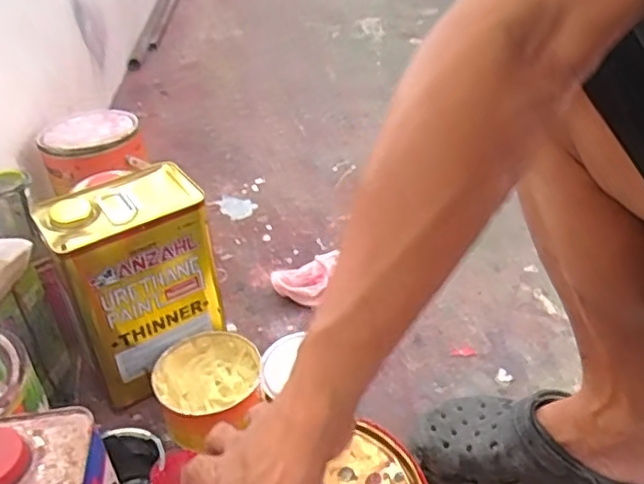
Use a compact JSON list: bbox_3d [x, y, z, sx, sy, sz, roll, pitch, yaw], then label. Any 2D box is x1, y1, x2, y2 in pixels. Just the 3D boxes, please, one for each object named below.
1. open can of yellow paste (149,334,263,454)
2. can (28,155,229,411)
[{"bbox_3d":[-0.123,0.174,0.742,0.123,0.071,0.125,-2,38,2],"label":"open can of yellow paste"},{"bbox_3d":[-0.213,0.055,0.765,0.164,0.250,0.111,-26,43,-26],"label":"can"}]

